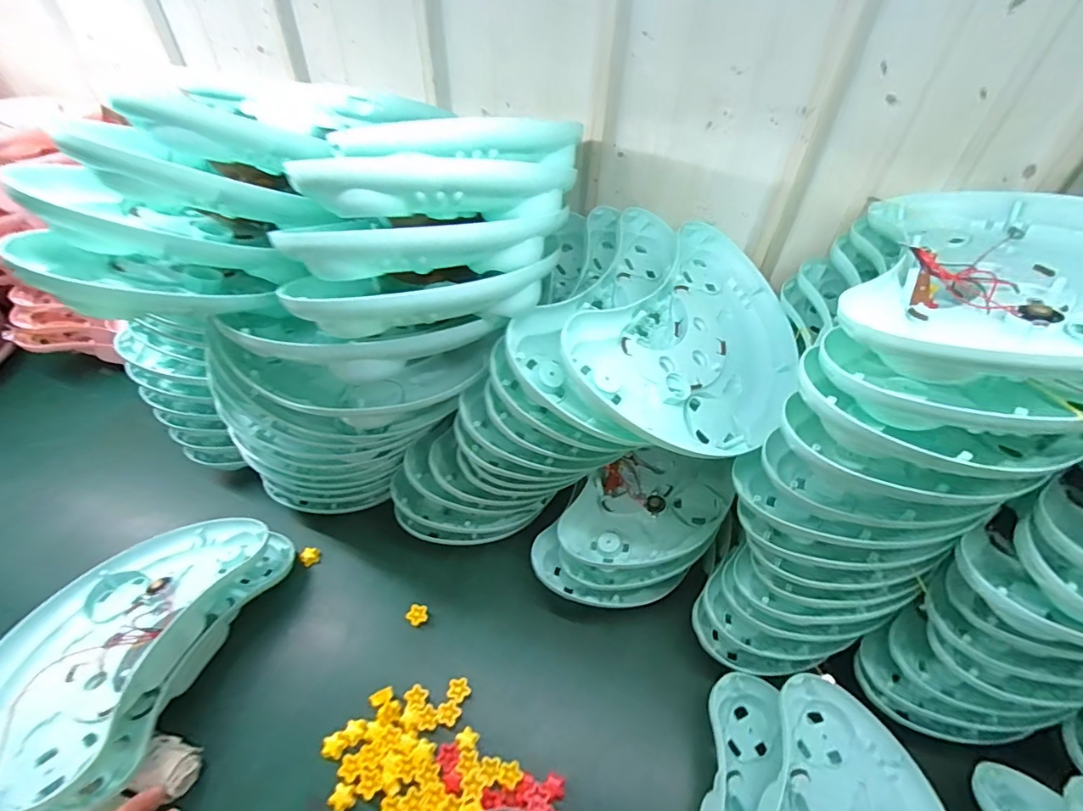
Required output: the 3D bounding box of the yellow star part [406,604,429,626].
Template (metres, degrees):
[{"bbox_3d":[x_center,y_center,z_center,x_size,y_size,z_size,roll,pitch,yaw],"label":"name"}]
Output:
[{"bbox_3d":[-0.169,0.286,0.676,0.027,0.021,0.024,-17,49,-19],"label":"yellow star part"}]

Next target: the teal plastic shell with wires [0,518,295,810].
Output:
[{"bbox_3d":[-0.499,0.275,0.600,0.228,0.117,0.329,12,47,8],"label":"teal plastic shell with wires"}]

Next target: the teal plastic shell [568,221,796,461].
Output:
[{"bbox_3d":[0.195,-0.059,0.549,0.258,0.076,0.344,46,54,2],"label":"teal plastic shell"}]

